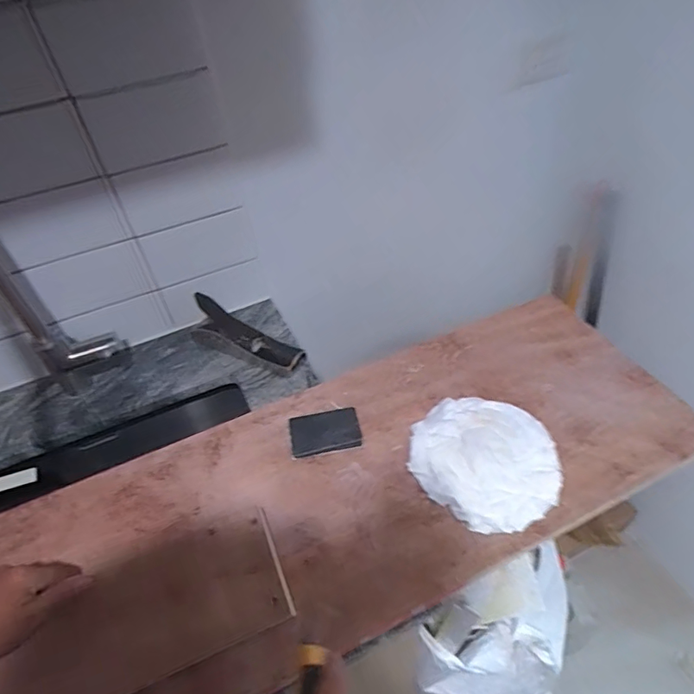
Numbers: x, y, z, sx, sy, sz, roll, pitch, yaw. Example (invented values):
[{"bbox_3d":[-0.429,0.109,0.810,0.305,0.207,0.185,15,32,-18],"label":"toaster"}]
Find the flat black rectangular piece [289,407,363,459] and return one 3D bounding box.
[{"bbox_3d":[-0.030,0.116,0.677,0.094,0.008,0.068,-10,46,-3],"label":"flat black rectangular piece"}]

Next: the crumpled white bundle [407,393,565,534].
[{"bbox_3d":[0.176,0.139,0.629,0.172,0.015,0.183,-3,46,3],"label":"crumpled white bundle"}]

